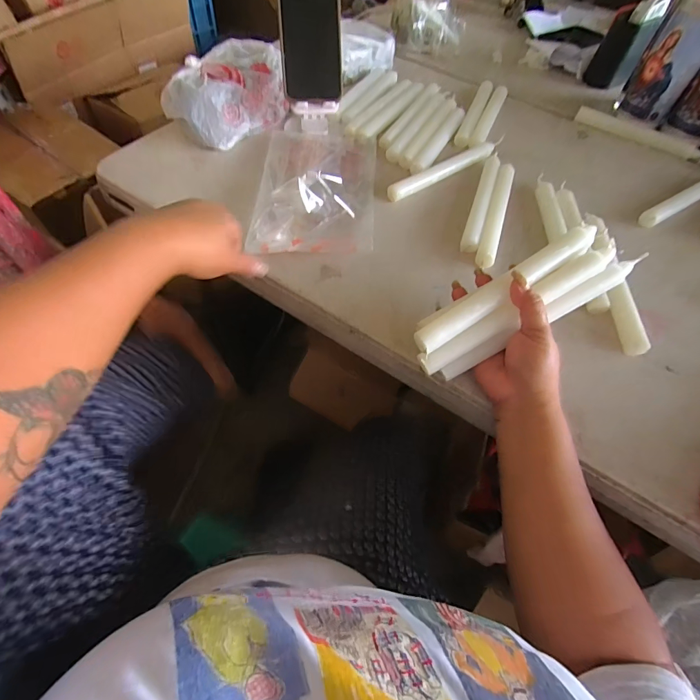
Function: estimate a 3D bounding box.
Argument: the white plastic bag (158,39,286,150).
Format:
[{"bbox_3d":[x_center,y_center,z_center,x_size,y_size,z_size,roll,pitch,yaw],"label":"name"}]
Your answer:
[{"bbox_3d":[-0.179,-0.381,0.577,0.115,0.081,0.176,29,61,15],"label":"white plastic bag"}]

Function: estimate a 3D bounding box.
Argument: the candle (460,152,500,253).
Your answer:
[{"bbox_3d":[0.177,-0.203,0.517,0.021,0.014,0.202,18,59,8],"label":"candle"}]

